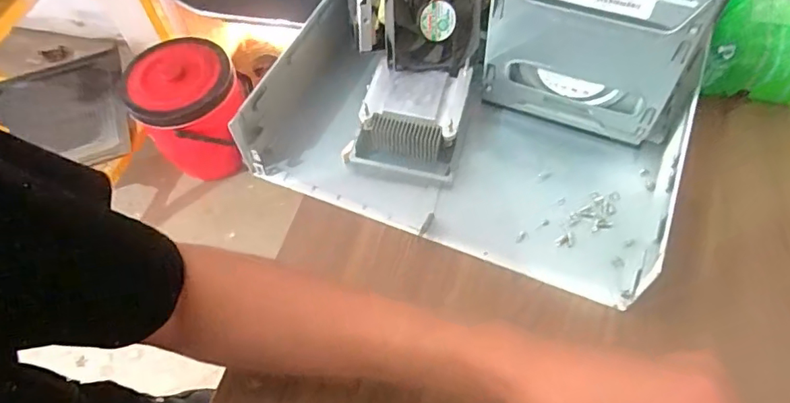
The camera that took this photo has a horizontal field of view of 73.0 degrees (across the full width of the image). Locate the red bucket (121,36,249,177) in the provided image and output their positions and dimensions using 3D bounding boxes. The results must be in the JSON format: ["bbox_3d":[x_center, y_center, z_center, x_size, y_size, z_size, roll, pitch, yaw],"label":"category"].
[{"bbox_3d":[-0.462,-0.201,1.244,0.228,0.267,0.231,-2,59,3],"label":"red bucket"}]

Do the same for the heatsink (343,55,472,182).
[{"bbox_3d":[0.013,-0.073,0.461,0.093,0.052,0.093,11,60,11],"label":"heatsink"}]

